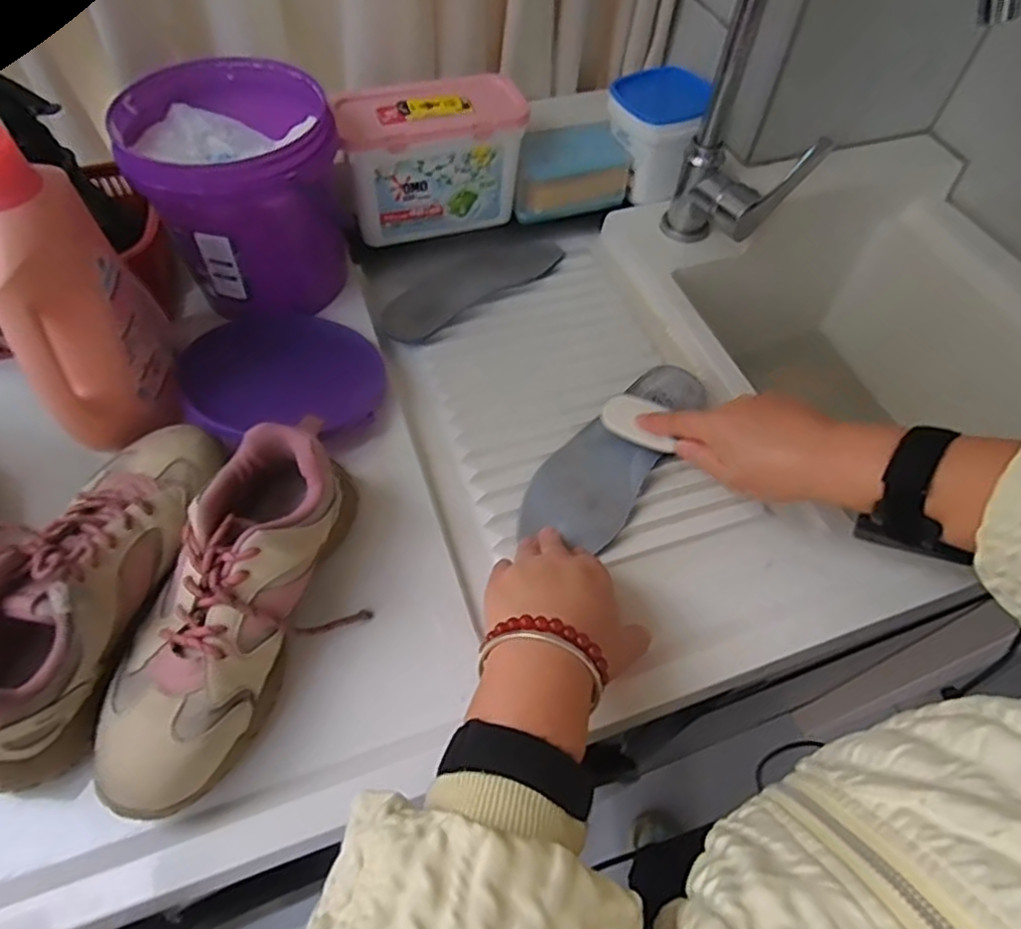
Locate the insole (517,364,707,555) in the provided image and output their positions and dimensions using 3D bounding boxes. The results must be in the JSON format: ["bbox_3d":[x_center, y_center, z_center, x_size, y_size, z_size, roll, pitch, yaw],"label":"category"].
[{"bbox_3d":[0.090,-0.011,0.518,0.075,0.018,0.210,35,61,19],"label":"insole"}]

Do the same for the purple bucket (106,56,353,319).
[{"bbox_3d":[-0.224,-0.231,0.557,0.156,0.157,0.162,1,56,-2],"label":"purple bucket"}]

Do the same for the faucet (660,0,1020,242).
[{"bbox_3d":[0.254,-0.305,0.526,0.188,0.327,0.073,35,62,19],"label":"faucet"}]

